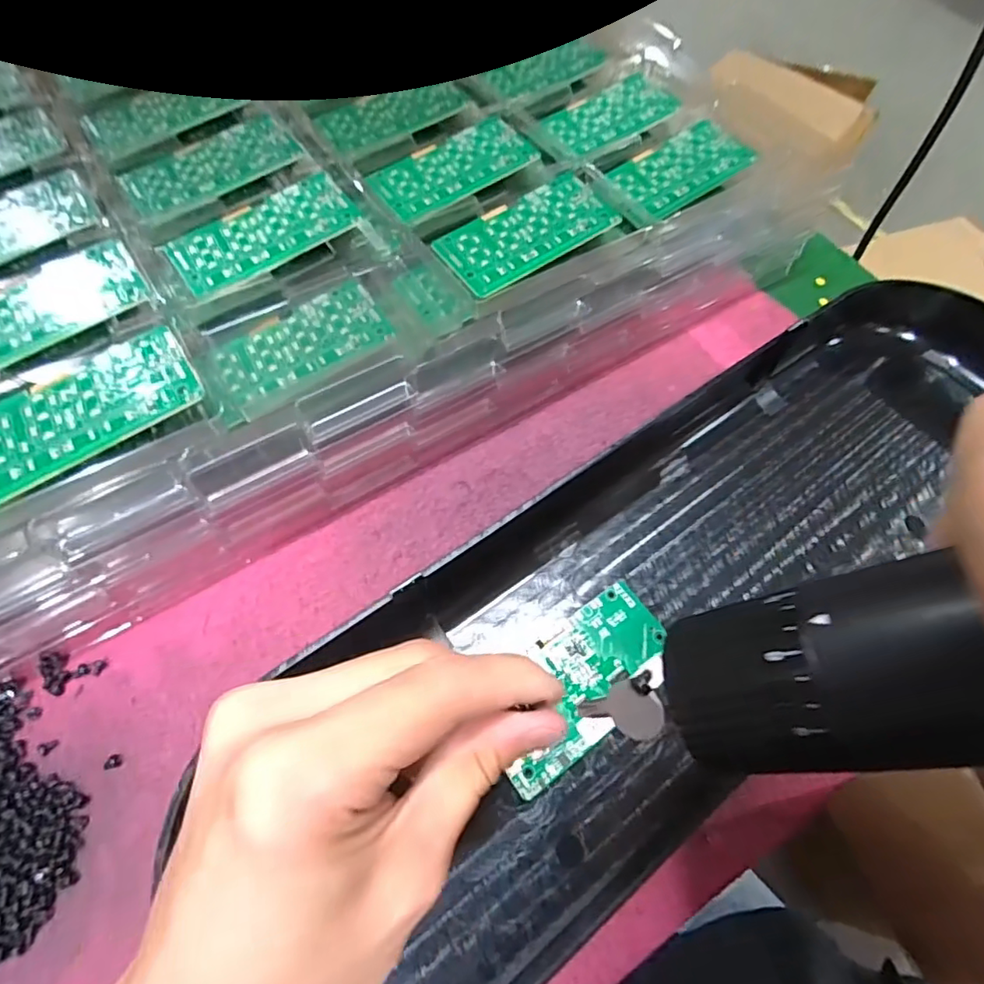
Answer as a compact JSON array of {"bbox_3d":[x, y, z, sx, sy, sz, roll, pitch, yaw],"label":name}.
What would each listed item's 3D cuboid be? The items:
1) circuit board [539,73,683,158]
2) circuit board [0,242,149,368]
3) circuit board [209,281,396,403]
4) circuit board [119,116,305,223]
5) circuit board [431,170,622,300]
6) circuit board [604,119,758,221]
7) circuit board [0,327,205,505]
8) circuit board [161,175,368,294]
[{"bbox_3d":[0.075,-0.240,0.362,0.083,0.011,0.046,-28,66,-17],"label":"circuit board"},{"bbox_3d":[-0.210,-0.085,0.263,0.091,0.006,0.047,-33,68,-19],"label":"circuit board"},{"bbox_3d":[-0.092,-0.074,0.278,0.082,0.006,0.042,-29,67,-17],"label":"circuit board"},{"bbox_3d":[-0.157,-0.184,0.321,0.094,0.006,0.047,-34,68,-19],"label":"circuit board"},{"bbox_3d":[0.019,-0.141,0.305,0.096,0.007,0.047,-32,68,-18],"label":"circuit board"},{"bbox_3d":[0.114,-0.193,0.339,0.084,0.009,0.046,-32,68,-18],"label":"circuit board"},{"bbox_3d":[-0.171,-0.032,0.236,0.093,0.009,0.048,-32,68,-18],"label":"circuit board"},{"bbox_3d":[-0.118,-0.135,0.295,0.095,0.004,0.045,-39,70,-21],"label":"circuit board"}]

